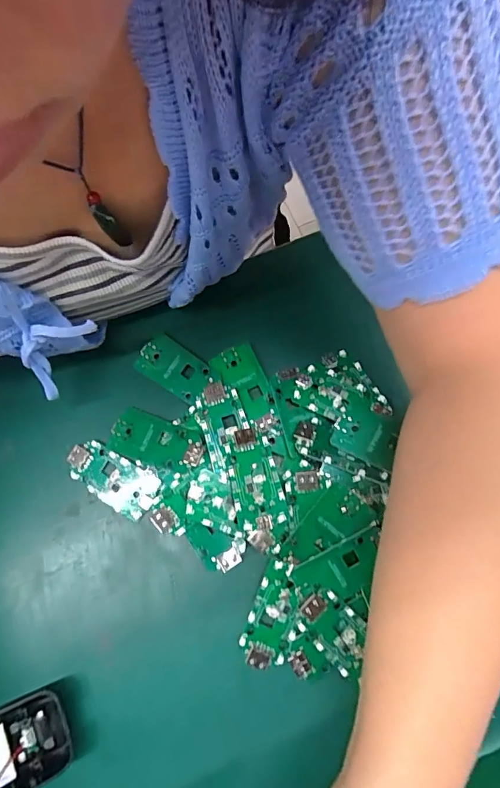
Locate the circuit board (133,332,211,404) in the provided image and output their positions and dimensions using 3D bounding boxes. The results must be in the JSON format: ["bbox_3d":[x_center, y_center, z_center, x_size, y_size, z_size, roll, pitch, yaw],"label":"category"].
[{"bbox_3d":[-0.053,-0.019,0.310,0.052,0.004,0.032,33,77,9],"label":"circuit board"}]

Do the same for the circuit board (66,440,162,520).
[{"bbox_3d":[-0.090,0.054,0.291,0.066,0.008,0.032,32,77,8],"label":"circuit board"}]

